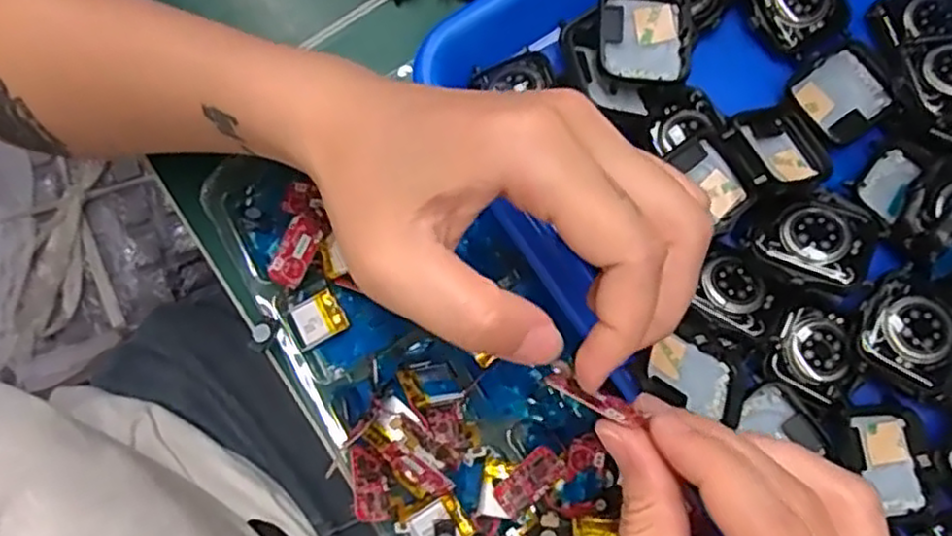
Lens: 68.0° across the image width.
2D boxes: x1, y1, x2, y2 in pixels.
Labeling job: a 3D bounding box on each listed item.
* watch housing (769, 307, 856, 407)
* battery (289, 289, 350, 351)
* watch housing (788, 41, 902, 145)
[{"bbox_3d":[0.129,0.033,0.273,0.030,0.010,0.035,24,80,5],"label":"watch housing"},{"bbox_3d":[-0.067,0.022,0.297,0.022,0.006,0.018,-29,80,-5],"label":"battery"},{"bbox_3d":[0.154,-0.073,0.293,0.043,0.011,0.036,-32,80,-6],"label":"watch housing"}]

